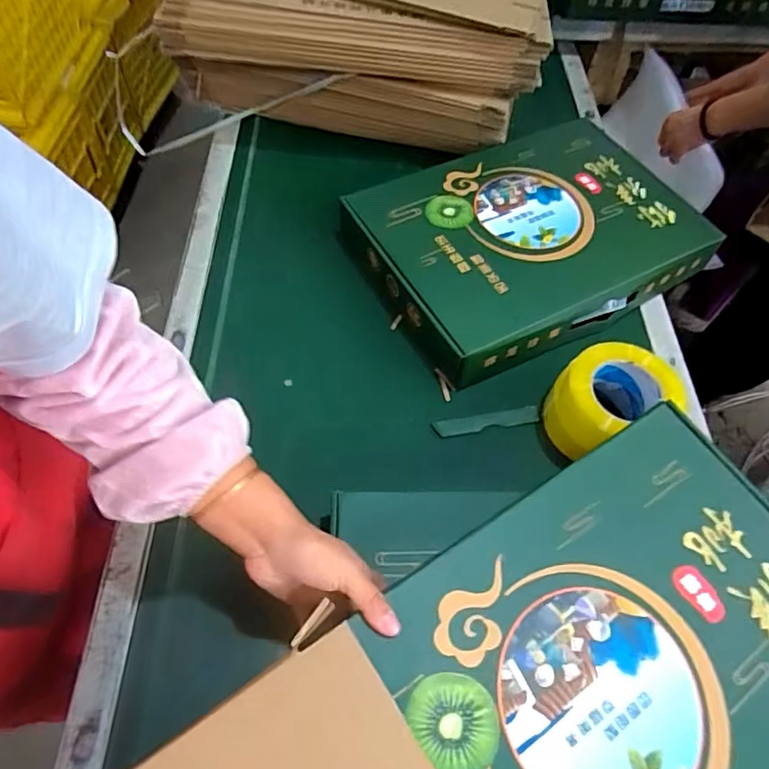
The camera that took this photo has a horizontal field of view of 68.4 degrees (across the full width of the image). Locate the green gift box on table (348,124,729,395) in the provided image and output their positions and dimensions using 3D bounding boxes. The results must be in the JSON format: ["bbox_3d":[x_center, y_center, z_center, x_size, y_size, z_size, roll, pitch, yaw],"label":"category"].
[{"bbox_3d":[0.204,-0.211,0.807,0.442,0.093,0.319,-24,63,-17],"label":"green gift box on table"}]

